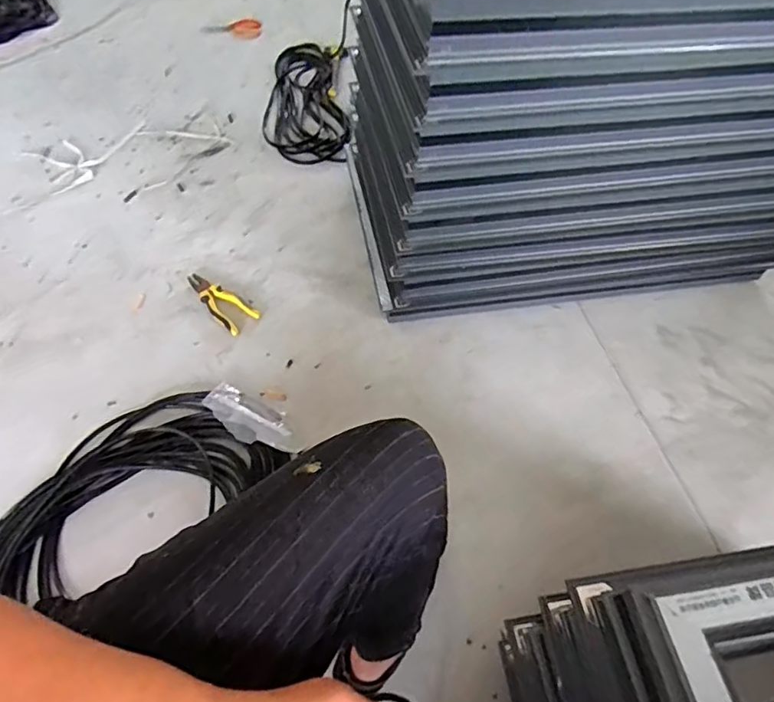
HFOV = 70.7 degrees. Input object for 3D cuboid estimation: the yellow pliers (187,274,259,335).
[{"bbox_3d":[-0.359,-0.112,1.168,0.188,0.015,0.074,39,63,23],"label":"yellow pliers"}]

